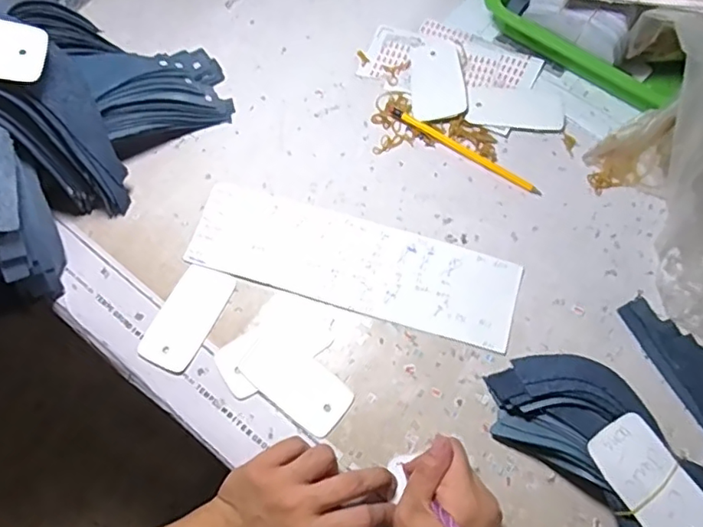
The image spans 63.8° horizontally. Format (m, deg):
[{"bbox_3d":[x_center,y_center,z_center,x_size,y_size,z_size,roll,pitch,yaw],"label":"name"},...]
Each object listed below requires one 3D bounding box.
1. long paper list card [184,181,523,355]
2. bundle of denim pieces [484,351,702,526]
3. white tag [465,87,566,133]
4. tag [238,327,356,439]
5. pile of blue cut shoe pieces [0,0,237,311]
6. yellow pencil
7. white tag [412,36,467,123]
[{"bbox_3d":[0.001,-0.002,0.554,0.316,0.006,0.094,15,68,8],"label":"long paper list card"},{"bbox_3d":[0.223,0.168,0.453,0.249,0.055,0.096,42,74,17],"label":"bundle of denim pieces"},{"bbox_3d":[0.175,-0.166,0.603,0.102,0.004,0.050,8,70,3],"label":"white tag"},{"bbox_3d":[-0.050,0.107,0.511,0.103,0.004,0.052,36,72,15],"label":"tag"},{"bbox_3d":[-0.287,-0.131,0.502,0.165,0.202,0.362,32,71,14],"label":"pile of blue cut shoe pieces"},{"bbox_3d":[0.116,-0.119,0.591,0.177,0.007,0.012,32,71,14],"label":"yellow pencil"},{"bbox_3d":[0.096,-0.207,0.629,0.056,0.004,0.111,-3,67,6],"label":"white tag"}]

